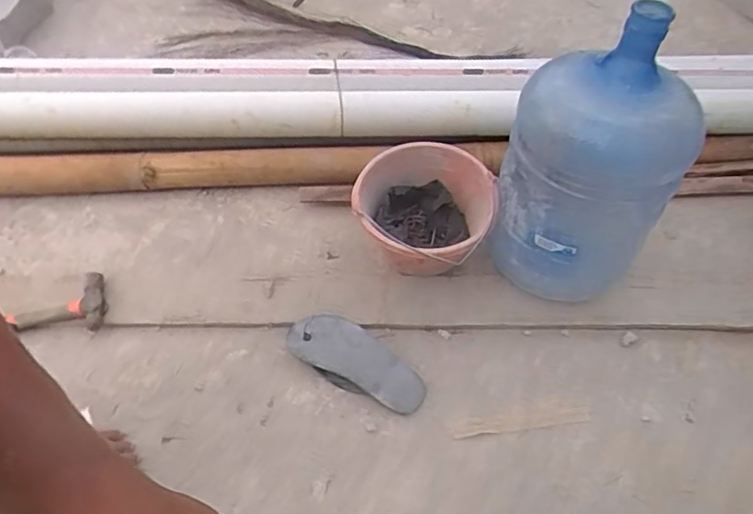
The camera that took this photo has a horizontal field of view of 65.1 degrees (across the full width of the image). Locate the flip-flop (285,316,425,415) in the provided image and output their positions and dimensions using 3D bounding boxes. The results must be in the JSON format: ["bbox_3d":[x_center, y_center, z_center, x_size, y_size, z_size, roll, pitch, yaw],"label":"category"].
[{"bbox_3d":[-0.033,0.173,1.004,0.253,0.036,0.105,22,60,14],"label":"flip-flop"}]

